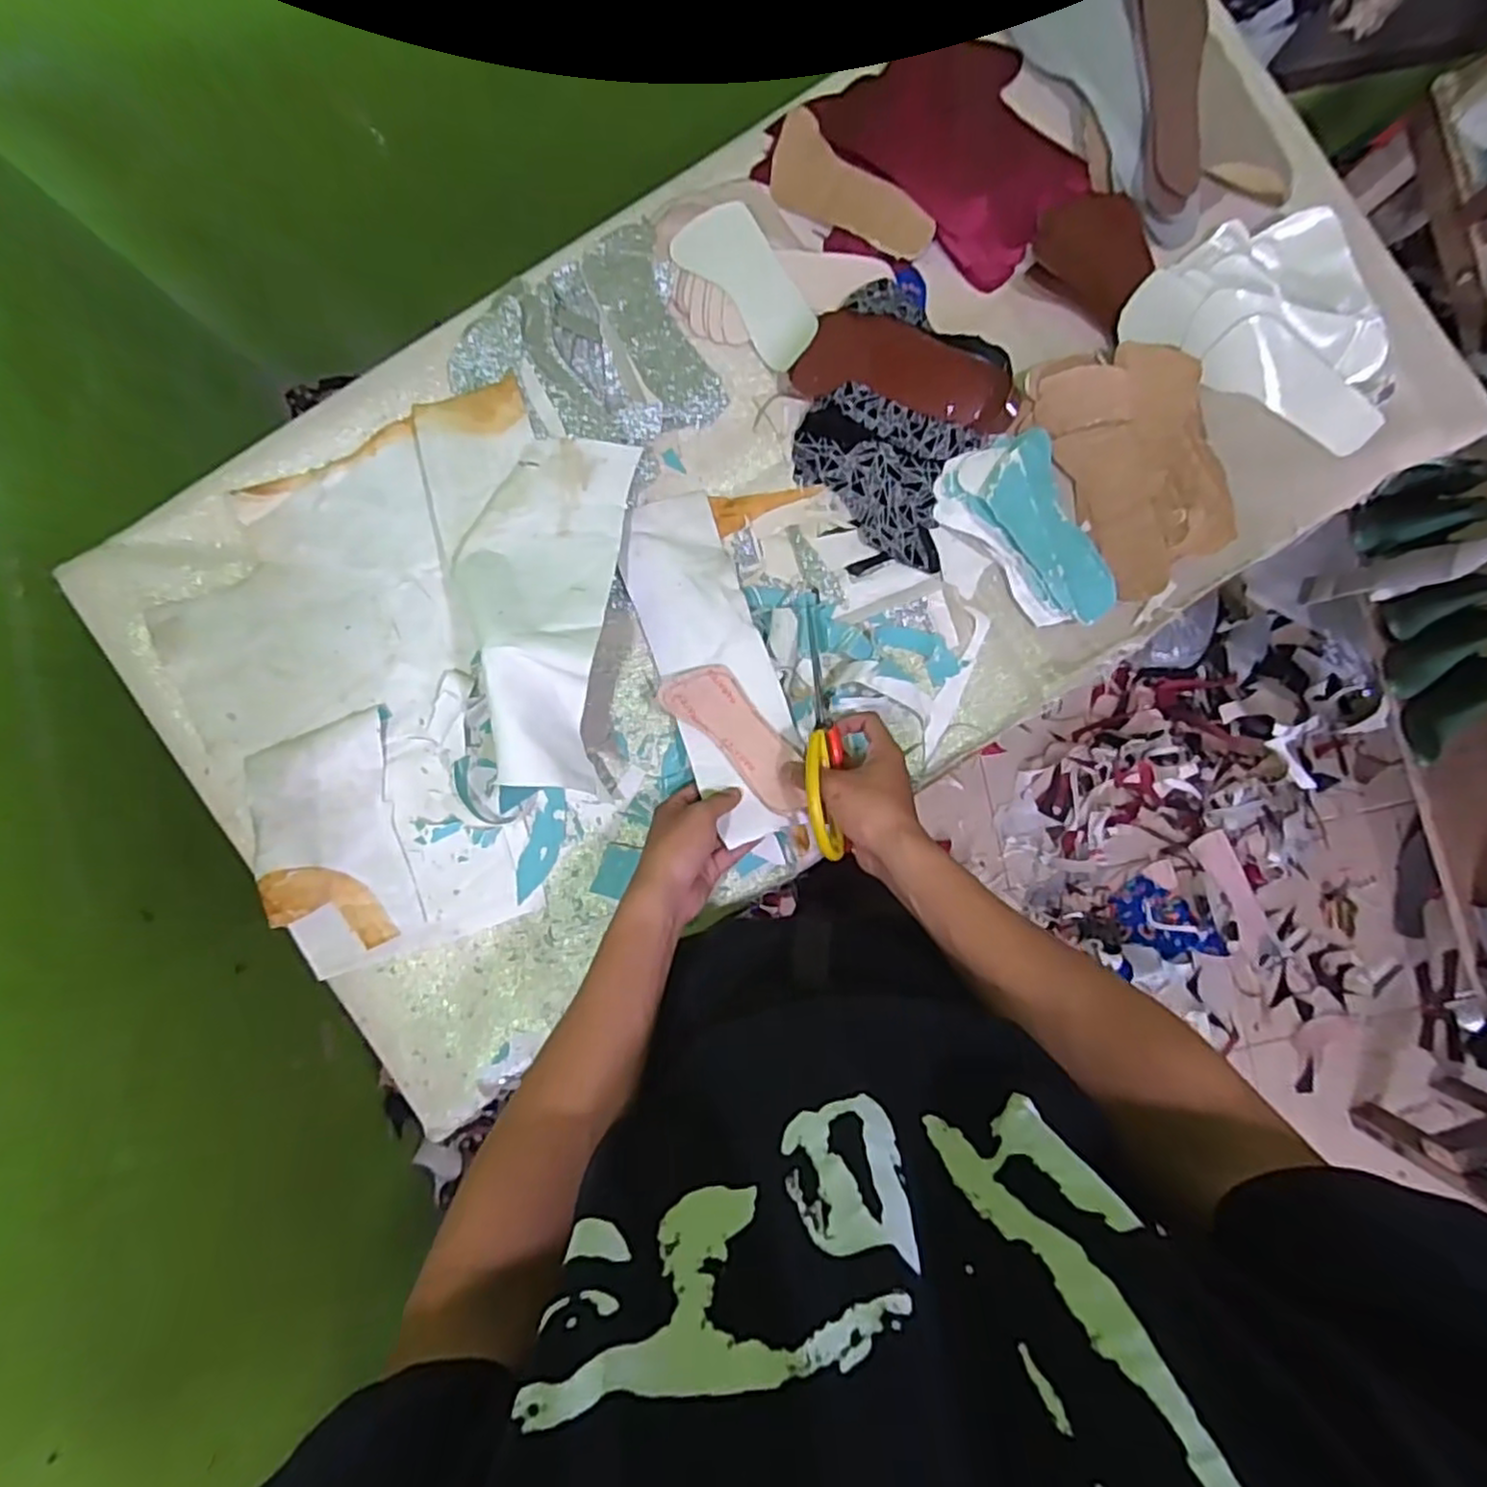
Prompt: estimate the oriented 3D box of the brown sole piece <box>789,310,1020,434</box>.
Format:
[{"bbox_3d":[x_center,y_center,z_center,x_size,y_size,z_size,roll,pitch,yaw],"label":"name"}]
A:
[{"bbox_3d":[0.150,-0.334,0.631,0.200,0.015,0.072,10,104,-1],"label":"brown sole piece"}]

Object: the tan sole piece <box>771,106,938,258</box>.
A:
[{"bbox_3d":[0.092,-0.501,0.651,0.172,0.010,0.071,44,103,4],"label":"tan sole piece"}]

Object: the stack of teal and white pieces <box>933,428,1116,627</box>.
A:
[{"bbox_3d":[0.262,-0.189,0.646,0.109,0.034,0.184,-29,89,-2],"label":"stack of teal and white pieces"}]

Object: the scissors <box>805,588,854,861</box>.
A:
[{"bbox_3d":[0.066,-0.015,0.598,0.040,0.056,0.216,1,65,-1],"label":"scissors"}]

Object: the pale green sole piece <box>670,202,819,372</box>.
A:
[{"bbox_3d":[0.007,-0.418,0.640,0.152,0.009,0.068,47,118,-3],"label":"pale green sole piece"}]

